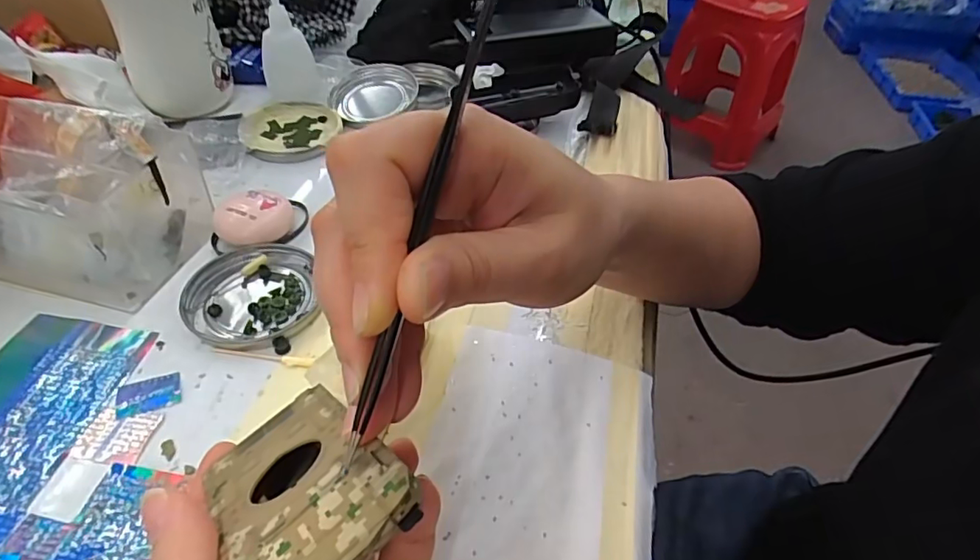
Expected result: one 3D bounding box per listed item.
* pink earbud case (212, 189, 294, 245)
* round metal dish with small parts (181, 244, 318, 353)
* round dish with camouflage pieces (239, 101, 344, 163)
[{"bbox_3d":[-0.154,-0.040,0.360,0.040,0.022,0.041,13,46,8],"label":"pink earbud case"},{"bbox_3d":[-0.142,0.009,0.326,0.072,0.009,0.078,-10,47,-15],"label":"round metal dish with small parts"},{"bbox_3d":[-0.165,-0.124,0.457,0.076,0.013,0.084,-2,46,-7],"label":"round dish with camouflage pieces"}]

